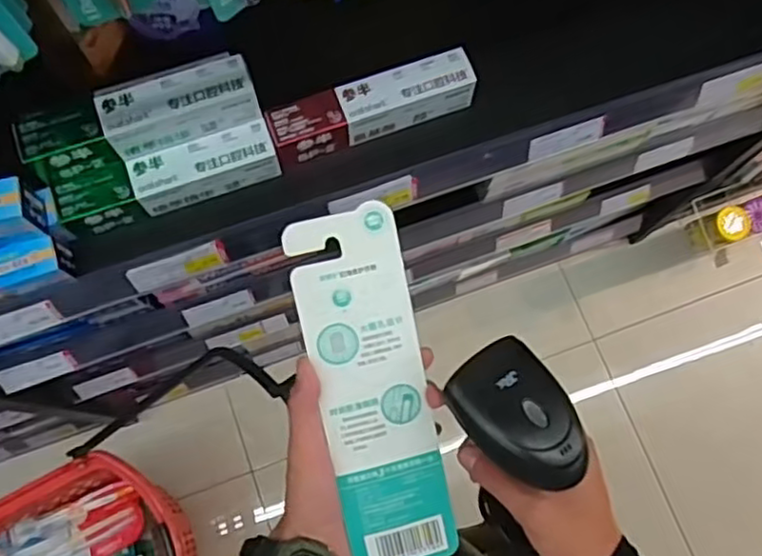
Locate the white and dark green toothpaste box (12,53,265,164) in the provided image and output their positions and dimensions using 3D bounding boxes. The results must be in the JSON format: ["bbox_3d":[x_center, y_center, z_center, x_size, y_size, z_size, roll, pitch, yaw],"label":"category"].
[{"bbox_3d":[-0.233,-0.158,0.658,0.220,0.052,0.053,-20,76,-7],"label":"white and dark green toothpaste box"}]

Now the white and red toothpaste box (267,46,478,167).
[{"bbox_3d":[-0.009,-0.185,0.724,0.220,0.051,0.051,-20,76,-7],"label":"white and red toothpaste box"}]

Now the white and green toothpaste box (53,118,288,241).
[{"bbox_3d":[-0.217,-0.102,0.696,0.219,0.052,0.051,-20,76,-7],"label":"white and green toothpaste box"}]

